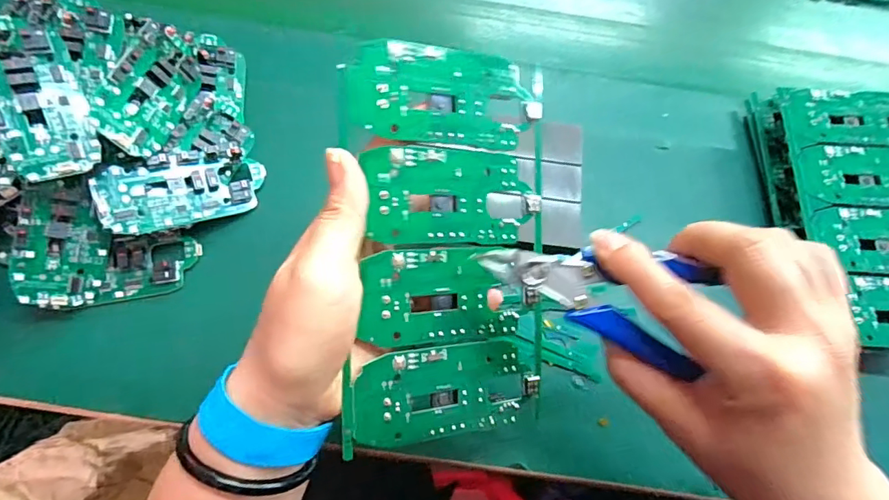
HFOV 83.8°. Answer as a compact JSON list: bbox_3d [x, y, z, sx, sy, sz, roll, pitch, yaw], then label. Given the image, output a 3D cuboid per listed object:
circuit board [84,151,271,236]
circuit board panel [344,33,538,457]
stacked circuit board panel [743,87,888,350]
[{"bbox_3d":[-0.166,-0.039,0.318,0.096,0.009,0.044,-19,91,-32],"label":"circuit board"},{"bbox_3d":[0.003,-0.002,0.243,0.103,0.004,0.186,-1,93,-25],"label":"circuit board panel"},{"bbox_3d":[0.303,-0.027,0.357,0.119,0.037,0.202,-1,70,-2],"label":"stacked circuit board panel"}]

